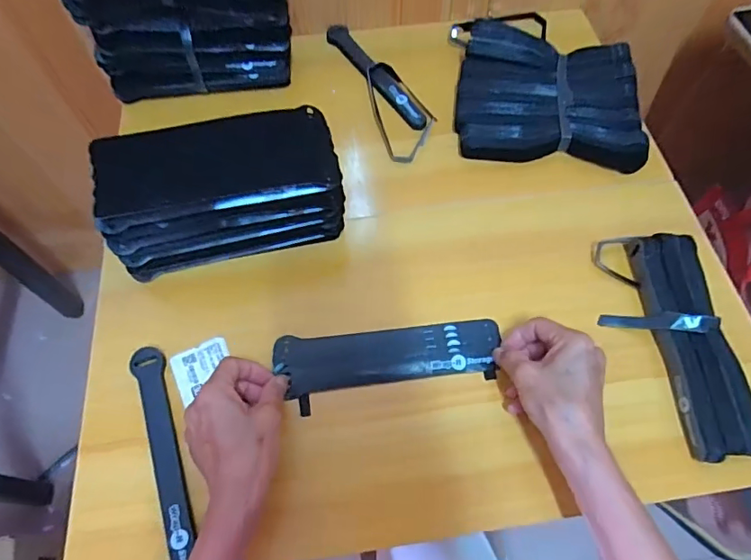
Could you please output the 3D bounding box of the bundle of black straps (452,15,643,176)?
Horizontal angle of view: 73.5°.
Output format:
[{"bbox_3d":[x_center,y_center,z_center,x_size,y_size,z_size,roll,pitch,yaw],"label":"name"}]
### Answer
[{"bbox_3d":[0.194,-0.209,0.565,0.204,0.038,0.187,1,62,1],"label":"bundle of black straps"}]

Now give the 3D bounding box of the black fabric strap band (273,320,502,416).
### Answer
[{"bbox_3d":[0.012,0.070,0.444,0.194,0.014,0.060,-7,62,-1],"label":"black fabric strap band"}]

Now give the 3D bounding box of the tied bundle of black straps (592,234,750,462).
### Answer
[{"bbox_3d":[0.259,0.050,0.437,0.087,0.024,0.198,-2,62,-1],"label":"tied bundle of black straps"}]

